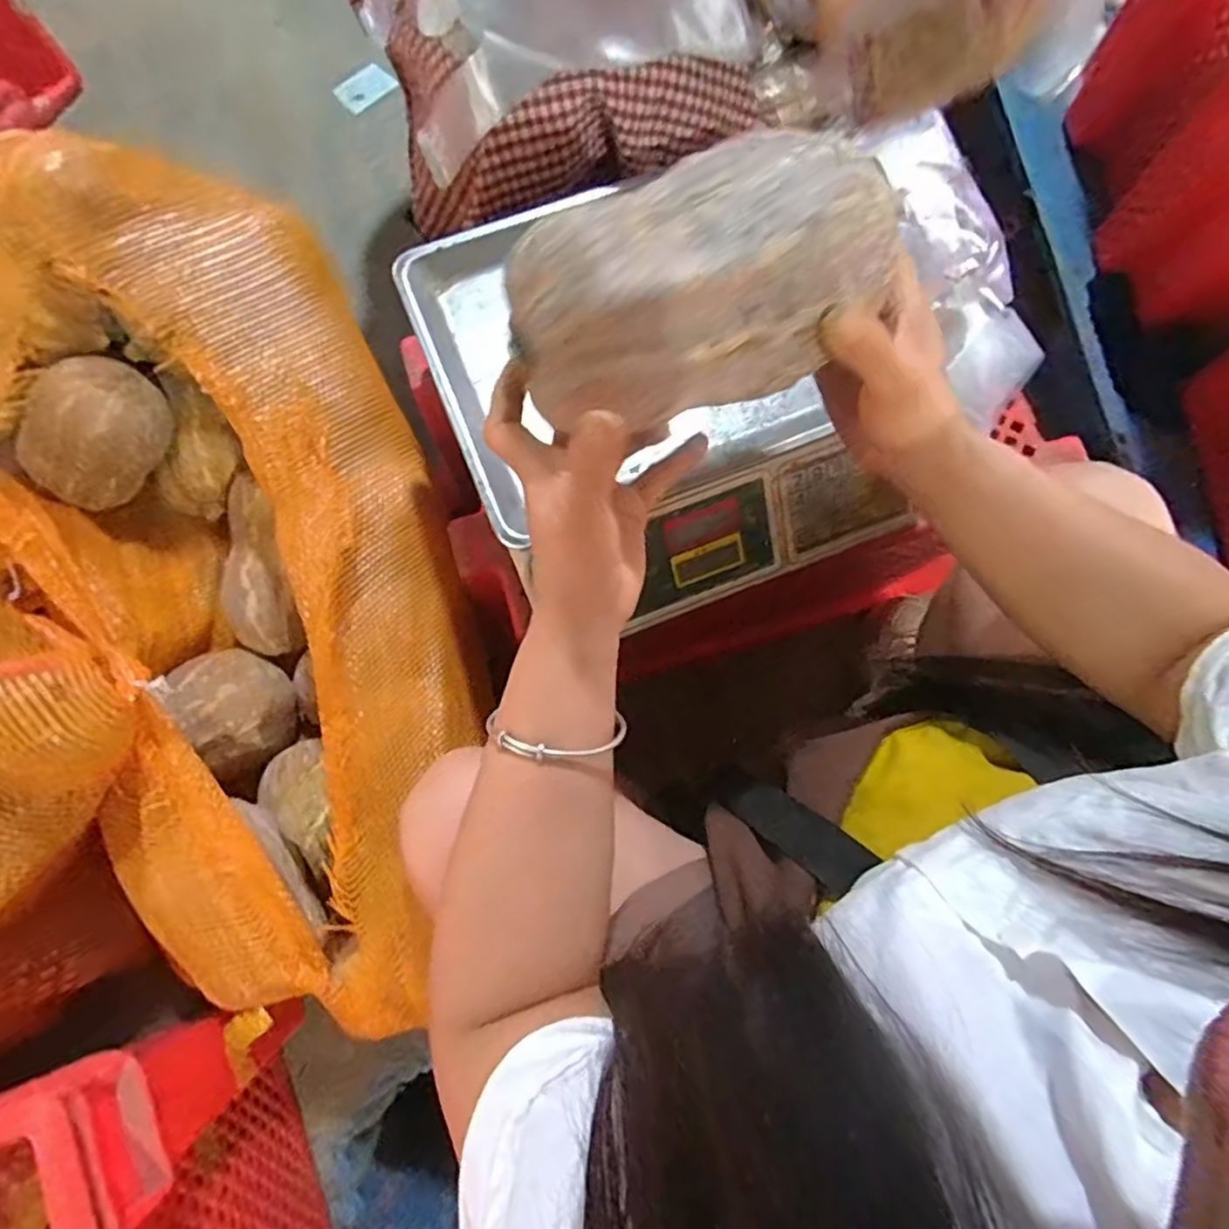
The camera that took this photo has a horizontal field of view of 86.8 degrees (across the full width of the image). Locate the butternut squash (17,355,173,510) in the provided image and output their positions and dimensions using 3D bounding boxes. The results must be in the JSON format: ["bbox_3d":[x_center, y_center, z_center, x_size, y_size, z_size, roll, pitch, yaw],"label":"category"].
[{"bbox_3d":[-0.461,-0.162,0.581,0.083,0.090,0.129,22,79,4],"label":"butternut squash"}]

